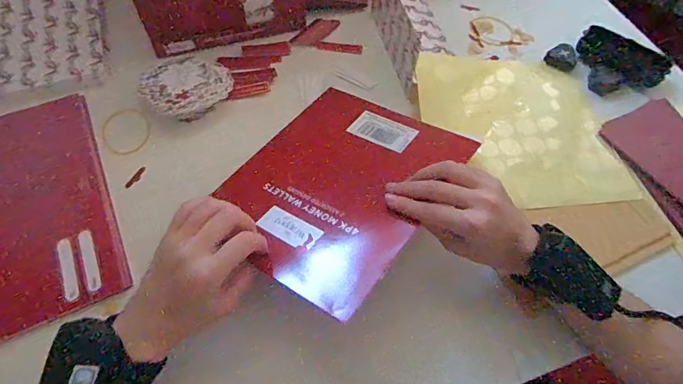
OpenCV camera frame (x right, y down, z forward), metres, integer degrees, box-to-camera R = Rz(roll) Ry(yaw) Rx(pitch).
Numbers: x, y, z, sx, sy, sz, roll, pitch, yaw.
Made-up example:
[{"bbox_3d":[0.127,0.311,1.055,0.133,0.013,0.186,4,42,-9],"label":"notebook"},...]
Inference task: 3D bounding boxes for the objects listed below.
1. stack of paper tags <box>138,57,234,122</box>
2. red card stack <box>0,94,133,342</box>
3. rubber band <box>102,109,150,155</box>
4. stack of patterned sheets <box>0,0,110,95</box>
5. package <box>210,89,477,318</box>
[{"bbox_3d":[-0.177,-0.122,0.476,0.082,0.029,0.094,37,65,19],"label":"stack of paper tags"},{"bbox_3d":[-0.319,0.019,0.401,0.166,0.006,0.241,-19,67,-22],"label":"red card stack"},{"bbox_3d":[-0.245,-0.070,0.466,0.050,0.004,0.064,-27,63,-16],"label":"rubber band"},{"bbox_3d":[-0.402,-0.228,0.534,0.173,0.011,0.260,-15,61,-10],"label":"stack of patterned sheets"},{"bbox_3d":[-0.004,-0.015,0.401,0.191,0.008,0.230,27,58,28],"label":"package"}]

